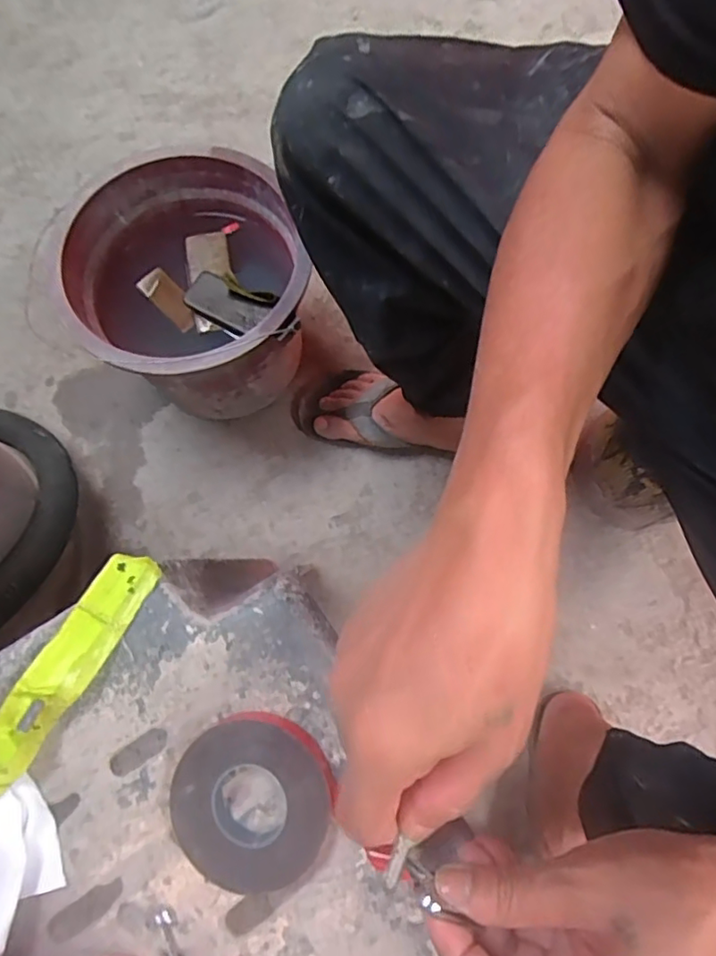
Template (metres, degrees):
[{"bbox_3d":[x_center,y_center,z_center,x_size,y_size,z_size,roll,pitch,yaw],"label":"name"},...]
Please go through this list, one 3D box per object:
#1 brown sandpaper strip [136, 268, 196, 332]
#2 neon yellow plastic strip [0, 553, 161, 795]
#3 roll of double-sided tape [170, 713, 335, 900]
[{"bbox_3d":[-0.226,-0.215,0.680,0.086,0.017,0.037,44,107,6],"label":"brown sandpaper strip"},{"bbox_3d":[-0.158,0.103,0.299,0.028,0.023,0.142,31,76,10],"label":"neon yellow plastic strip"},{"bbox_3d":[-0.054,0.165,0.292,0.080,0.018,0.081,0,73,1],"label":"roll of double-sided tape"}]

